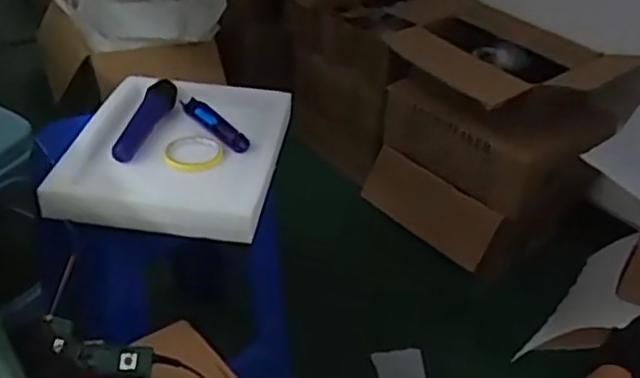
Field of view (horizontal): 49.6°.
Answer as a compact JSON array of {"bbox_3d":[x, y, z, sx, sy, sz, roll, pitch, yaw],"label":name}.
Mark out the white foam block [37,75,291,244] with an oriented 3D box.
[{"bbox_3d":[-0.210,-0.059,1.048,0.308,0.058,0.313,7,35,2],"label":"white foam block"}]

